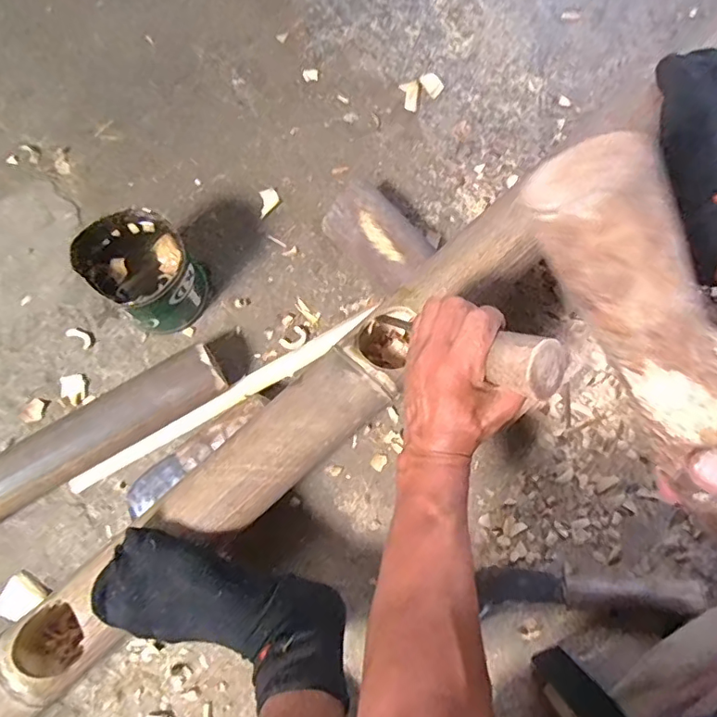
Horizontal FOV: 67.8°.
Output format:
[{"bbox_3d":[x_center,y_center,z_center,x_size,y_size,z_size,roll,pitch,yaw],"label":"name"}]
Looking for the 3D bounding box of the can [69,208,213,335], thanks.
[{"bbox_3d":[-0.221,-0.090,0.567,0.093,0.110,0.096,0,78,-1],"label":"can"}]

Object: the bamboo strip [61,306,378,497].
[{"bbox_3d":[-0.148,0.046,0.602,0.373,0.012,0.023,-31,81,-7],"label":"bamboo strip"}]

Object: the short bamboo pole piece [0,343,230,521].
[{"bbox_3d":[-0.340,0.116,0.560,0.433,0.063,0.060,-31,82,-5],"label":"short bamboo pole piece"}]

